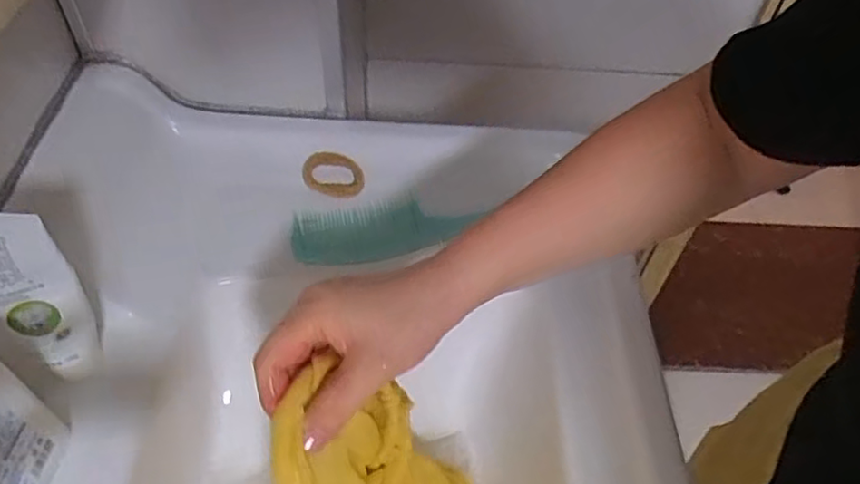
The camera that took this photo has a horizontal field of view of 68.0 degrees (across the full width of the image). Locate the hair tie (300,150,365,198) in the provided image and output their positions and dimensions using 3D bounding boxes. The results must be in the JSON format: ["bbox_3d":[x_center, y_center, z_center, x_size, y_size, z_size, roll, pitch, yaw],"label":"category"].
[{"bbox_3d":[-0.089,-0.063,0.583,0.058,0.004,0.045,5,70,3],"label":"hair tie"}]

